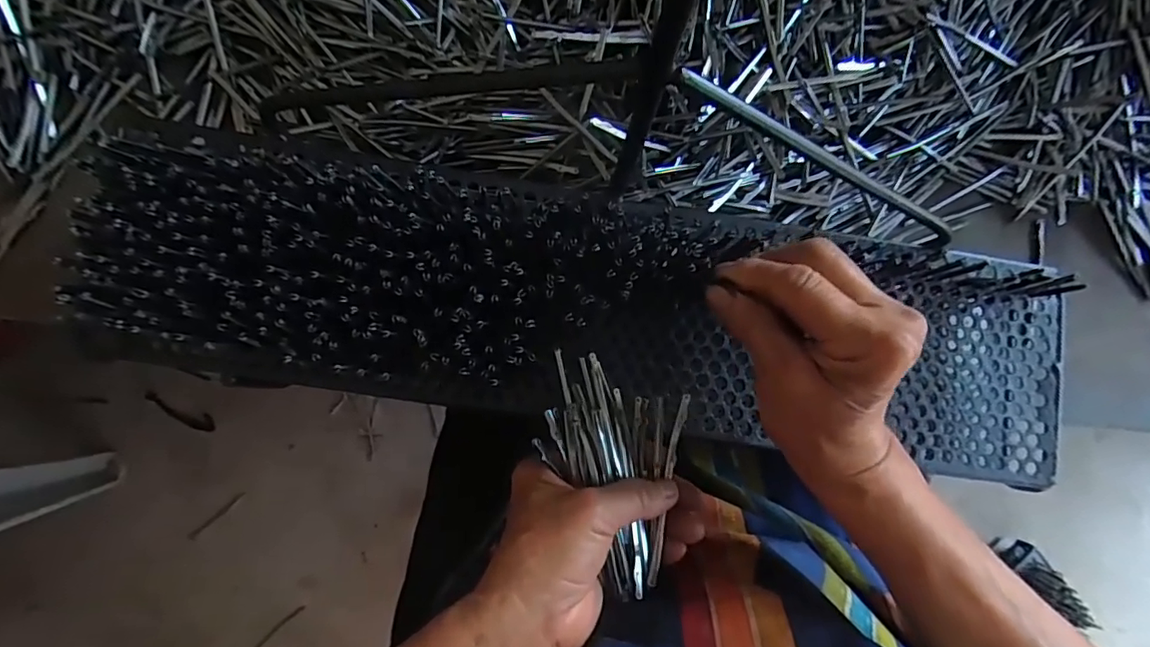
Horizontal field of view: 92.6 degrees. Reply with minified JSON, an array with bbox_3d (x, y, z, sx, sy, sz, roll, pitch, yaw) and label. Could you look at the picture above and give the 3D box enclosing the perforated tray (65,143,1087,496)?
[{"bbox_3d":[0.026,-0.008,0.333,0.578,0.041,0.139,7,86,-9],"label":"perforated tray"}]

